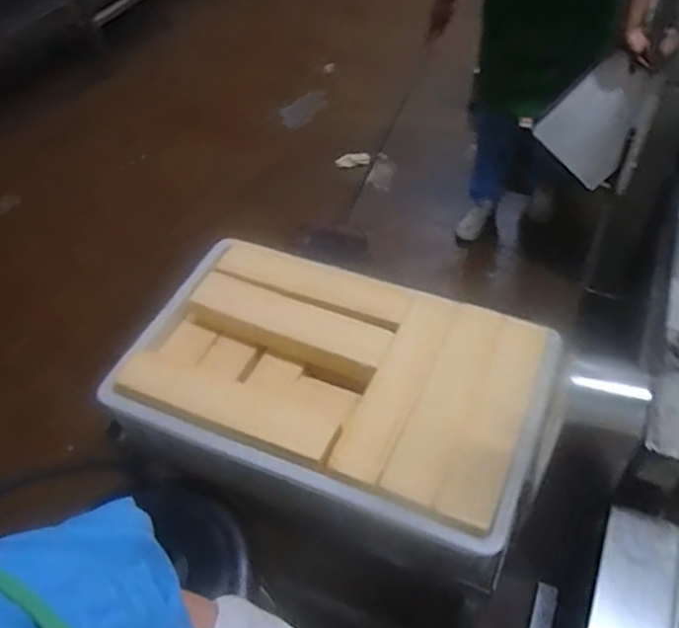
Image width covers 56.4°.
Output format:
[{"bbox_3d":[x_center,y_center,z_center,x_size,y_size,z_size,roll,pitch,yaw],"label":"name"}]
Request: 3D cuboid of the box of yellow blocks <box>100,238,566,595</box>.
[{"bbox_3d":[-0.012,0.108,1.022,0.656,0.114,0.415,17,53,18],"label":"box of yellow blocks"}]

